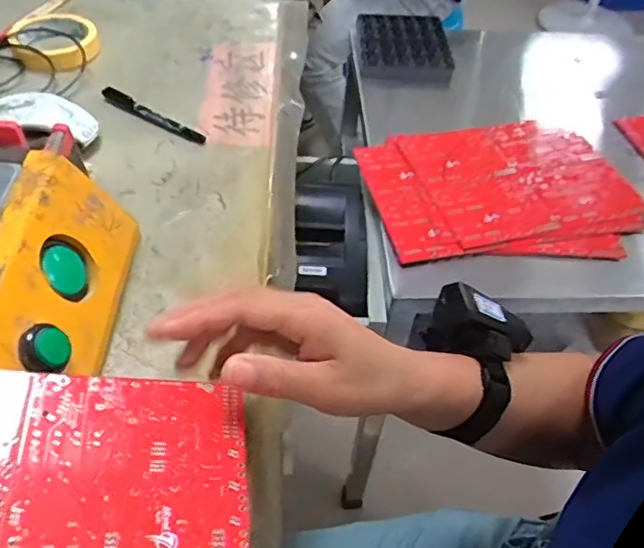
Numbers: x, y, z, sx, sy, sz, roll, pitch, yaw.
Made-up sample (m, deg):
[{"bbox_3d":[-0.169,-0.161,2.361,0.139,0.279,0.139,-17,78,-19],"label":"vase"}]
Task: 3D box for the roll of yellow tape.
[{"bbox_3d":[-0.310,-0.269,0.676,0.098,0.026,0.119,-15,52,-17],"label":"roll of yellow tape"}]

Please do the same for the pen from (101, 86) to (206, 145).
[{"bbox_3d":[-0.180,-0.167,0.606,0.142,0.012,0.018,29,53,20],"label":"pen"}]

